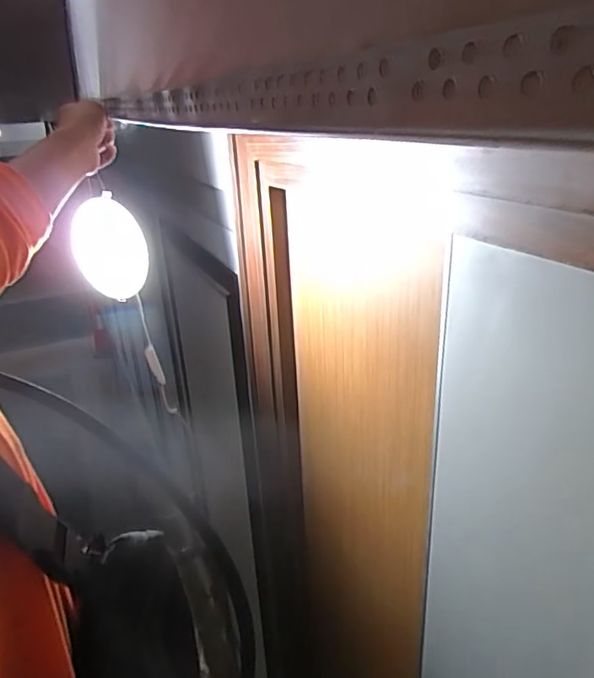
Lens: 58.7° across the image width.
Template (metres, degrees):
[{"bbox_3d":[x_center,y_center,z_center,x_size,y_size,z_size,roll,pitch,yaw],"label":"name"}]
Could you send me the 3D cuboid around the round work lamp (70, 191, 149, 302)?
[{"bbox_3d":[-0.366,-0.183,1.053,0.019,0.187,0.179,-4,47,36],"label":"round work lamp"}]

